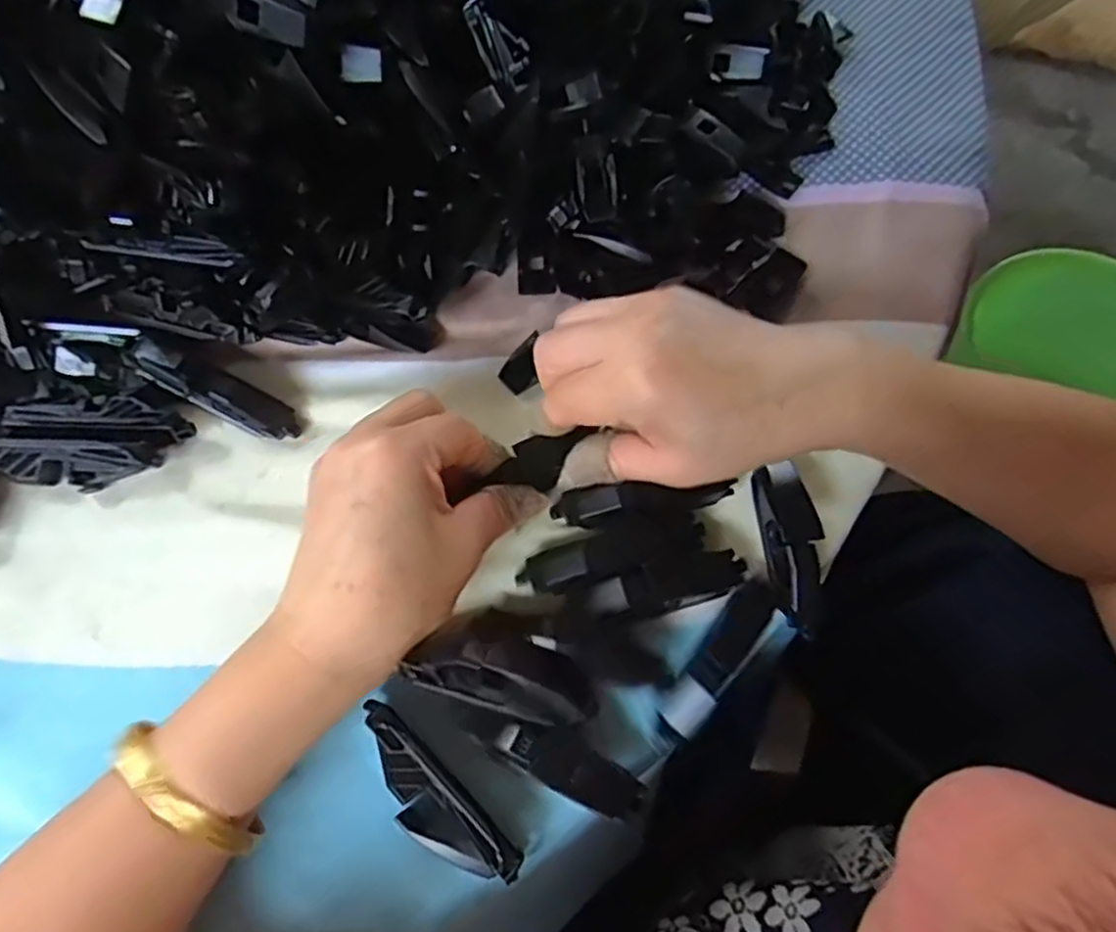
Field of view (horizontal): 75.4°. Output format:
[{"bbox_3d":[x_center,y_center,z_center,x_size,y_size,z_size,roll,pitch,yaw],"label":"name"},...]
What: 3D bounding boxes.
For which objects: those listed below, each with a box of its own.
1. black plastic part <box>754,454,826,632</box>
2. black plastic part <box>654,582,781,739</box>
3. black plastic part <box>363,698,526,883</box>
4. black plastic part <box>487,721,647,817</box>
[{"bbox_3d":[0.100,0.034,0.310,0.017,0.028,0.069,-7,69,-6],"label":"black plastic part"},{"bbox_3d":[0.066,0.076,0.293,0.018,0.016,0.076,39,58,11],"label":"black plastic part"},{"bbox_3d":[-0.048,0.124,0.269,0.080,0.019,0.022,43,73,13],"label":"black plastic part"},{"bbox_3d":[0.006,0.113,0.273,0.061,0.011,0.020,28,69,-10],"label":"black plastic part"}]

